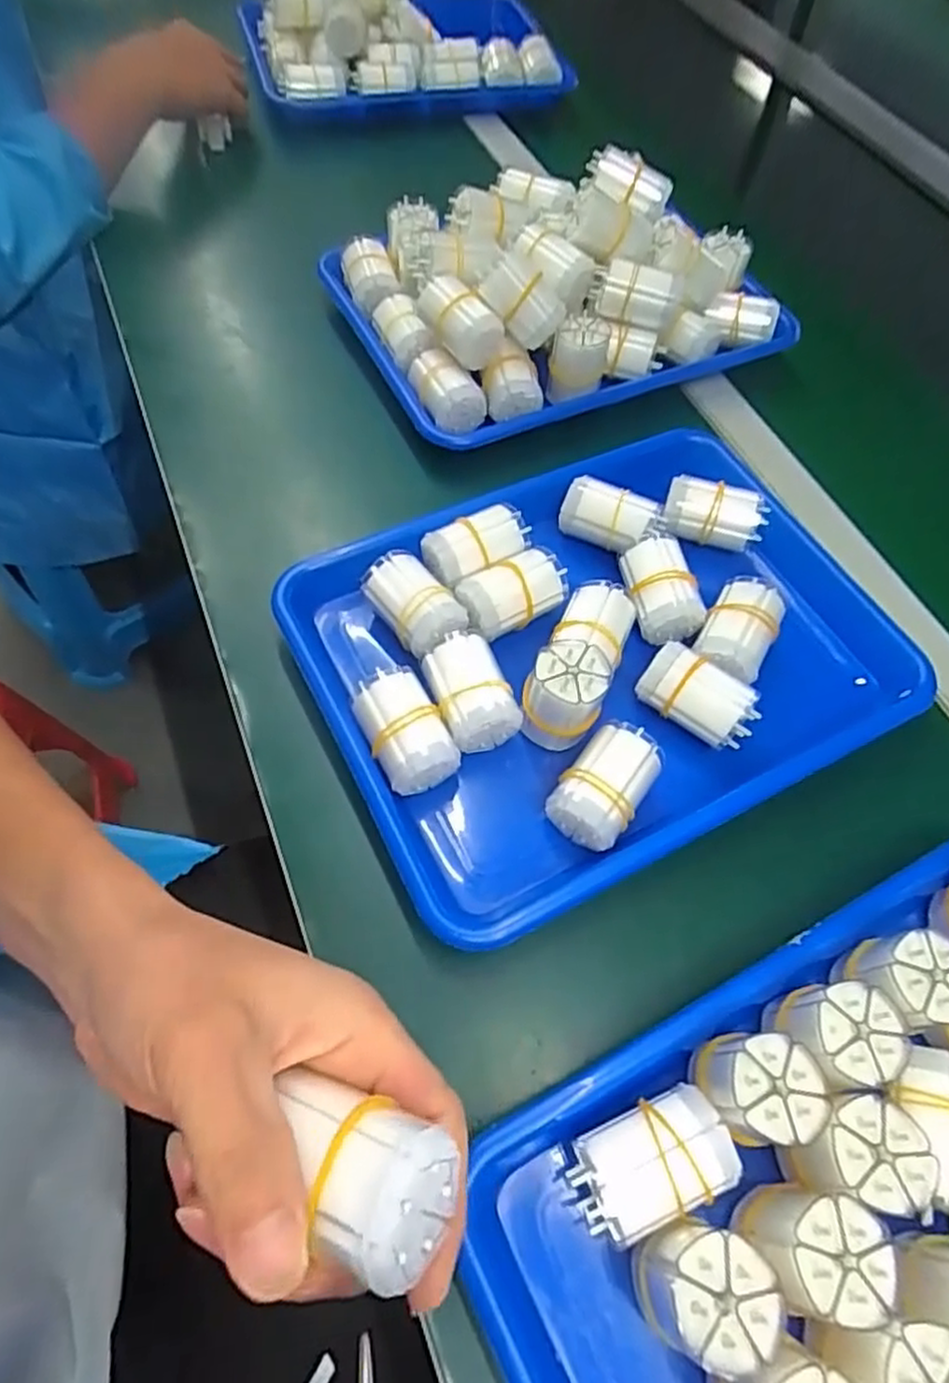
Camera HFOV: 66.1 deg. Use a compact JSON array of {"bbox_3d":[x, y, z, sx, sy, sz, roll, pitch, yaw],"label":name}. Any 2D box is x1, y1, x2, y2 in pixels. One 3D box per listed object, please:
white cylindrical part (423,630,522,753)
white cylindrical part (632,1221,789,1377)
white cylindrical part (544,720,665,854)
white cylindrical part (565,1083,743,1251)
[{"bbox_3d":[0.001,0.003,0.403,0.040,0.036,0.059,-32,50,2],"label":"white cylindrical part"},{"bbox_3d":[0.084,0.221,0.272,0.040,0.060,0.043,2,59,-4],"label":"white cylindrical part"},{"bbox_3d":[0.068,0.051,0.382,0.040,0.041,0.063,34,62,14],"label":"white cylindrical part"},{"bbox_3d":[0.071,0.193,0.299,0.064,0.030,0.038,-22,64,-17],"label":"white cylindrical part"}]

